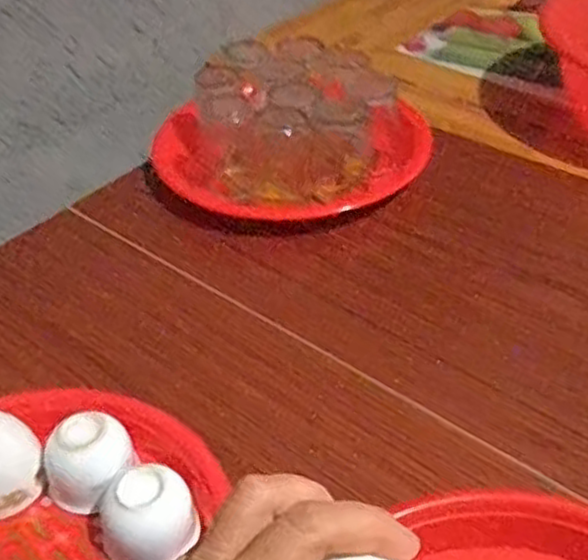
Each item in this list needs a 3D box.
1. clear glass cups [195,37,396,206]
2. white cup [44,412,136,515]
[{"bbox_3d":[-0.003,-0.148,0.693,0.161,0.090,0.155,-2,41,2],"label":"clear glass cups"},{"bbox_3d":[-0.121,0.106,0.433,0.050,0.040,0.045,-21,44,-19],"label":"white cup"}]

